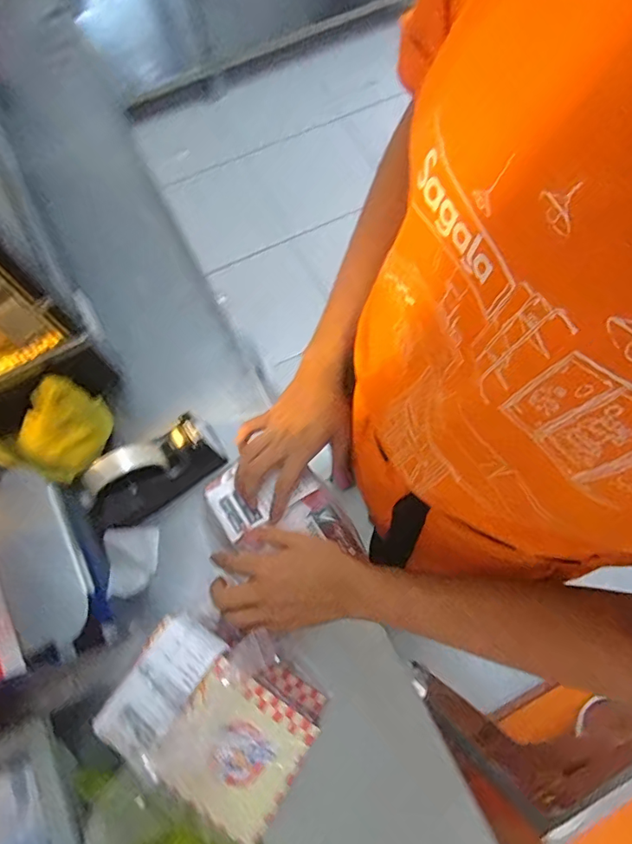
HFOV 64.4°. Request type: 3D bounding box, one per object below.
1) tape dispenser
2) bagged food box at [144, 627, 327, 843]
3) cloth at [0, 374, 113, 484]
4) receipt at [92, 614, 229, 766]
[{"bbox_3d":[-0.191,0.057,0.580,0.153,0.102,0.057,-36,76,-11],"label":"tape dispenser"},{"bbox_3d":[-0.066,0.282,0.462,0.113,0.074,0.129,35,76,10],"label":"bagged food box"},{"bbox_3d":[-0.306,0.017,0.585,0.124,0.034,0.102,-45,123,-7],"label":"cloth"},{"bbox_3d":[-0.144,0.240,0.455,0.057,0.016,0.123,35,76,10],"label":"receipt"}]

